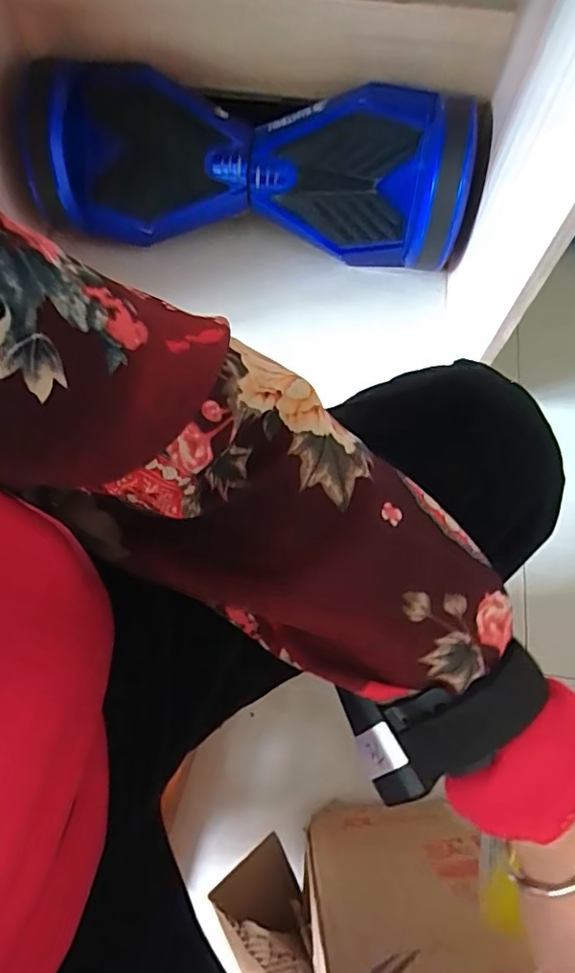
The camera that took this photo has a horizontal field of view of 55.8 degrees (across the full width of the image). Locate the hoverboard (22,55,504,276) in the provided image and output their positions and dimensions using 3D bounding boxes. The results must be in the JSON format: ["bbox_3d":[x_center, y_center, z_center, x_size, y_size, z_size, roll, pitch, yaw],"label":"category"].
[{"bbox_3d":[-0.022,-0.464,0.783,0.597,0.189,0.201,6,70,1],"label":"hoverboard"}]

